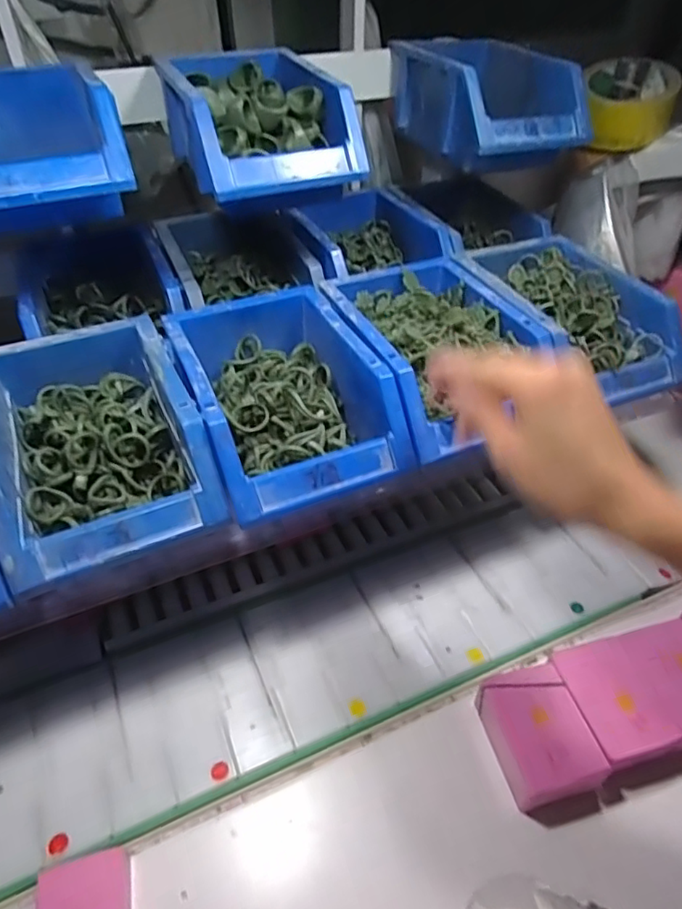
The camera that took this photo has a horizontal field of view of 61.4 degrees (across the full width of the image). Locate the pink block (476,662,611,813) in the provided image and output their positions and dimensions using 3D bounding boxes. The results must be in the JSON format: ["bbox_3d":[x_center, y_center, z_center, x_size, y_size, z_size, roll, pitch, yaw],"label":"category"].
[{"bbox_3d":[0.125,0.179,0.365,0.057,0.026,0.075,-9,42,-8],"label":"pink block"}]

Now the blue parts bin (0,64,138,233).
[{"bbox_3d":[-0.230,-0.222,0.425,0.125,0.085,0.190,-19,44,-18],"label":"blue parts bin"}]

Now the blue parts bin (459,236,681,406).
[{"bbox_3d":[0.188,-0.121,0.479,0.119,0.063,0.179,-15,43,-14],"label":"blue parts bin"}]

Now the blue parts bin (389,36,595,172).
[{"bbox_3d":[0.129,-0.342,0.549,0.117,0.076,0.201,-17,44,-16],"label":"blue parts bin"}]

